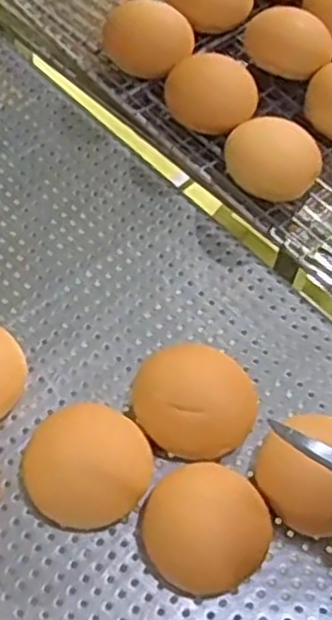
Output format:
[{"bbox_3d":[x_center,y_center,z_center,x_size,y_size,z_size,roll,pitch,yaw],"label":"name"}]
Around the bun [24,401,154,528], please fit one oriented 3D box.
[{"bbox_3d":[-0.064,0.118,0.609,0.104,0.048,0.092,31,62,14],"label":"bun"}]

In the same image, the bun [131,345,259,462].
[{"bbox_3d":[0.027,0.075,0.646,0.093,0.047,0.097,2,59,-3],"label":"bun"}]

